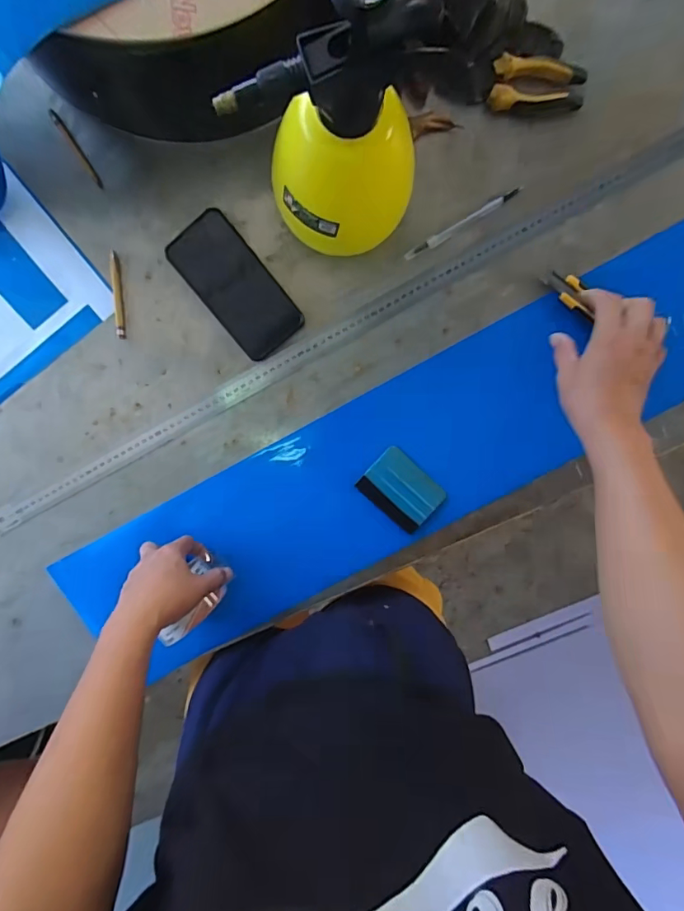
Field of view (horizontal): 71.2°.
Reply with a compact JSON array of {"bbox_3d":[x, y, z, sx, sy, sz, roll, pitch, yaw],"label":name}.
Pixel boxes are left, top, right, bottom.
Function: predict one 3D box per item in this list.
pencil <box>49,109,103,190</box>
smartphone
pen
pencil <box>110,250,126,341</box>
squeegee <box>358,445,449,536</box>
[{"bbox_3d":[-0.296,-0.342,0.532,0.010,0.005,0.089,-32,98,4],"label":"pencil"},{"bbox_3d":[-0.122,-0.195,0.550,0.080,0.008,0.162,-39,98,5],"label":"smartphone"},{"bbox_3d":[0.140,-0.267,0.549,0.152,0.006,0.011,-30,98,3],"label":"pen"},{"bbox_3d":[-0.261,-0.185,0.554,0.011,0.006,0.097,-2,99,-1],"label":"pencil"},{"bbox_3d":[0.076,0.044,0.600,0.098,0.010,0.071,42,94,-9],"label":"squeegee"}]

